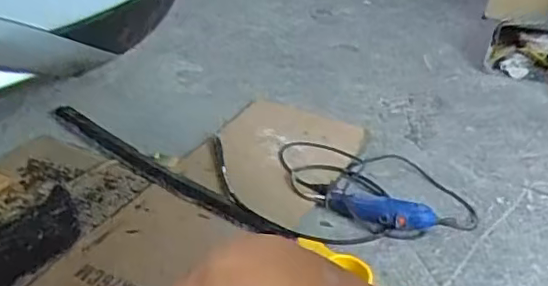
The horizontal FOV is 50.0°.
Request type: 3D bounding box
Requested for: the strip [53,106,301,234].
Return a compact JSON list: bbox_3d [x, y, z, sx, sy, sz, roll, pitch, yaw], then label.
[{"bbox_3d":[-0.250,0.049,1.213,0.692,0.023,0.064,25,40,32],"label":"strip"}]

